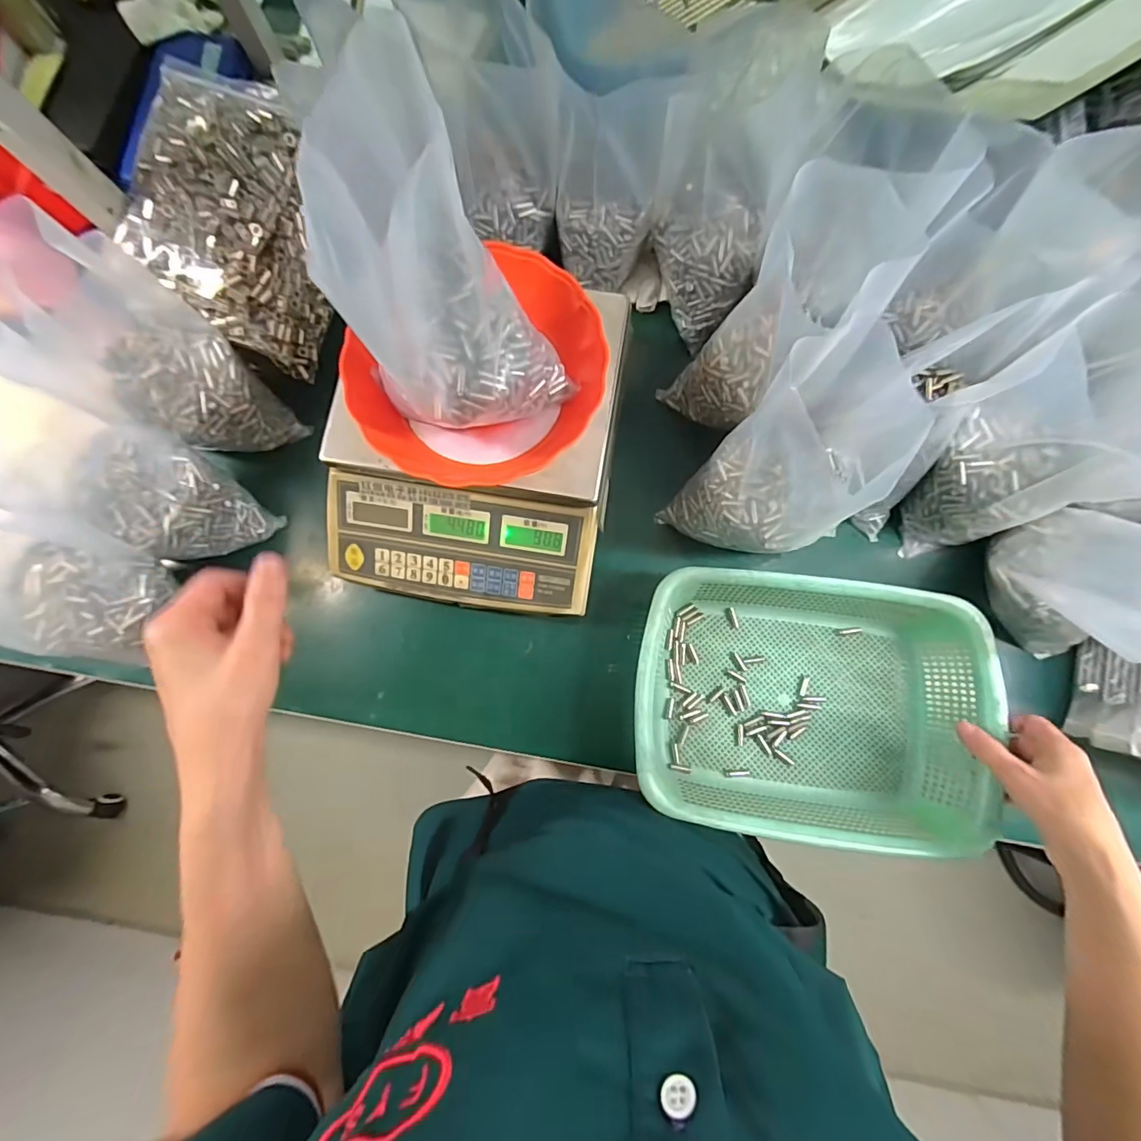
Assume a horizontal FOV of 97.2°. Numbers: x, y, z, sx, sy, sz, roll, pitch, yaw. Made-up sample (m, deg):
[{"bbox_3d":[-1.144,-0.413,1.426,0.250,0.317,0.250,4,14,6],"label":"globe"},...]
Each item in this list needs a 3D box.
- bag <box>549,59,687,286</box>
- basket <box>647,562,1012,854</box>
[{"bbox_3d":[0.034,-0.348,0.476,0.094,0.192,0.046,3,82,2],"label":"bag"},{"bbox_3d":[0.210,0.118,0.464,0.288,0.089,0.211,6,82,3],"label":"basket"}]

